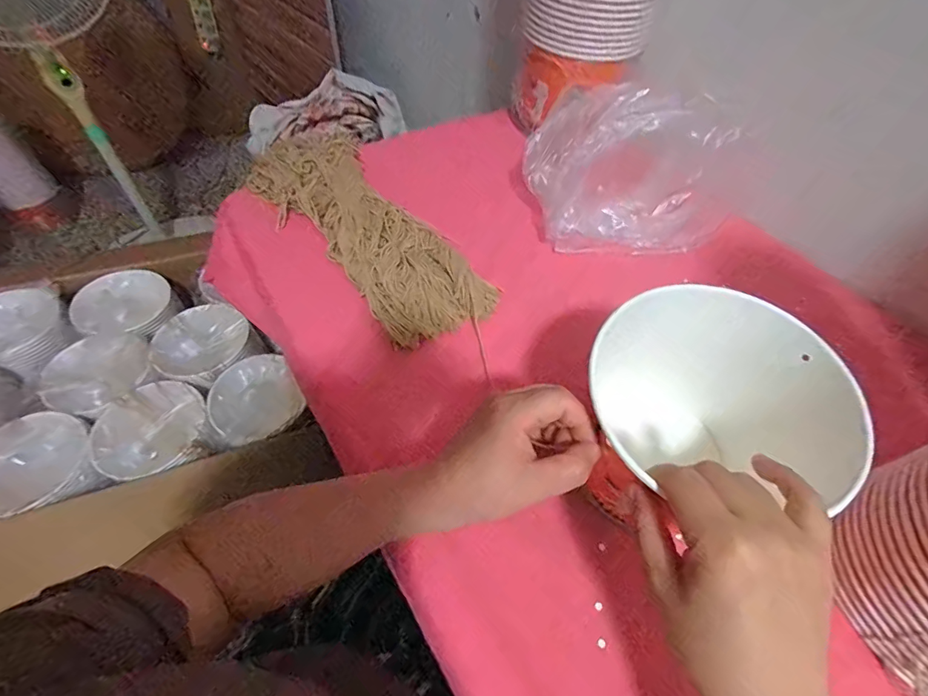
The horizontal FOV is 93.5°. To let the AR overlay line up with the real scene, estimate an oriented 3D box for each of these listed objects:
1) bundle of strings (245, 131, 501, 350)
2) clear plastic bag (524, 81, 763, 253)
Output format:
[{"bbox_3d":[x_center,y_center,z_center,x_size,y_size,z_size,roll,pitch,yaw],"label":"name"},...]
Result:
[{"bbox_3d":[-0.120,-0.146,0.518,0.133,0.061,0.374,-32,62,-24],"label":"bundle of strings"},{"bbox_3d":[0.192,-0.213,0.515,0.224,0.127,0.146,4,54,0],"label":"clear plastic bag"}]

